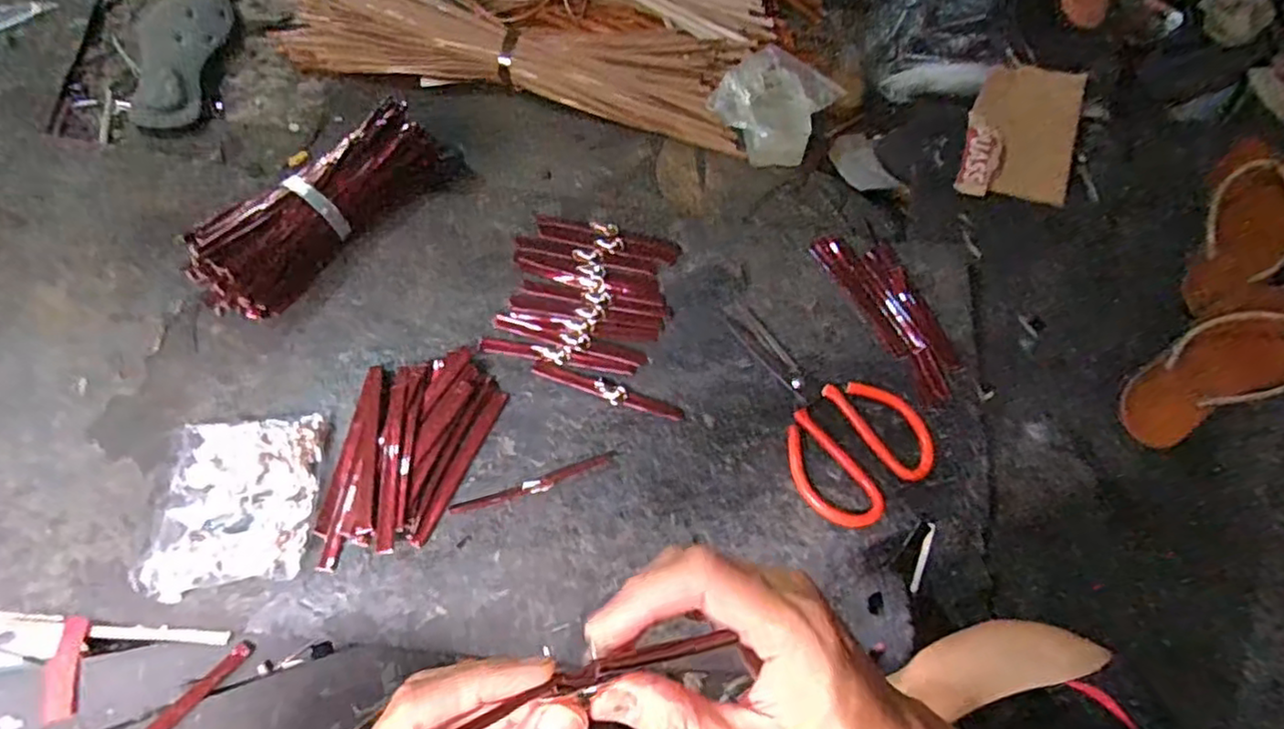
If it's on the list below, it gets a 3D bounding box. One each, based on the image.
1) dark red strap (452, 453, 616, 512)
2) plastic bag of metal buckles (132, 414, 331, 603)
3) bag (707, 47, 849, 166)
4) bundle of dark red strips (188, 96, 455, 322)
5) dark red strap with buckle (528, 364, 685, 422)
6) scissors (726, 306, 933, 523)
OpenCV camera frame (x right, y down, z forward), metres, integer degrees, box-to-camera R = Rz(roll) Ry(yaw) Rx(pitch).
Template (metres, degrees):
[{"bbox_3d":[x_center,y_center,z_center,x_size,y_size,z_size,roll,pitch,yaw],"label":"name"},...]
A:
[{"bbox_3d":[-0.090,0.102,0.567,0.140,0.004,0.012,-18,66,-13],"label":"dark red strap"},{"bbox_3d":[-0.325,0.110,0.540,0.116,0.015,0.141,-1,63,-4],"label":"plastic bag of metal buckles"},{"bbox_3d":[0.153,-0.300,0.767,0.119,0.051,0.130,-41,75,-18],"label":"bag"},{"bbox_3d":[-0.301,-0.150,0.641,0.082,0.062,0.266,39,71,12],"label":"bundle of dark red strips"},{"bbox_3d":[-0.030,0.023,0.606,0.140,0.004,0.018,21,64,7],"label":"dark red strap with buckle"},{"bbox_3d":[0.166,0.031,0.613,0.125,0.016,0.219,-23,67,-15],"label":"scissors"}]

